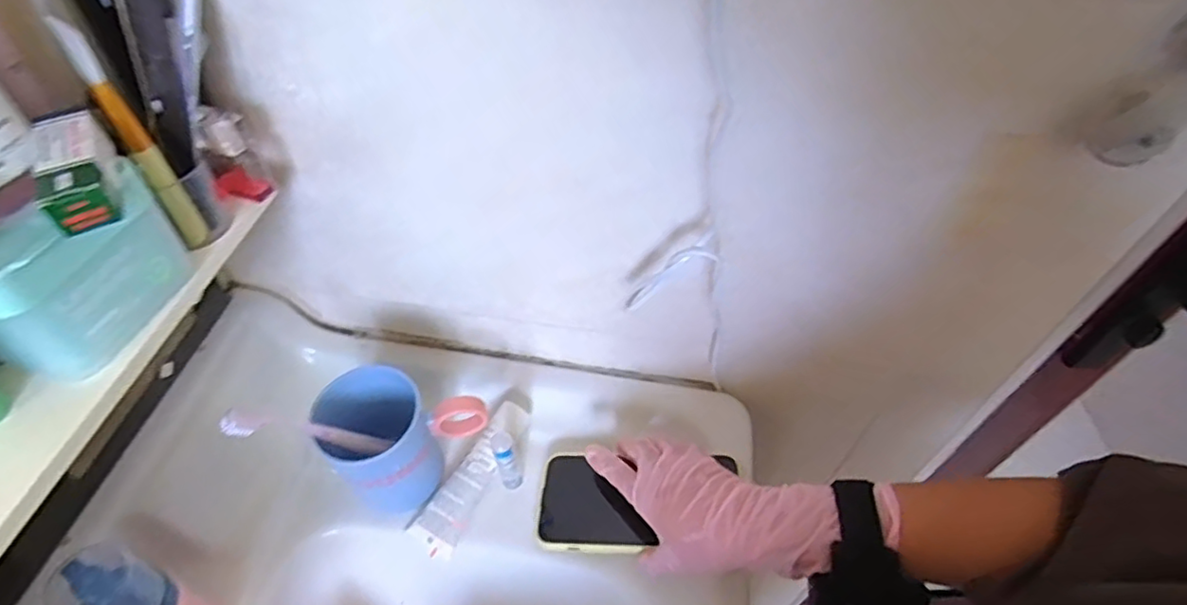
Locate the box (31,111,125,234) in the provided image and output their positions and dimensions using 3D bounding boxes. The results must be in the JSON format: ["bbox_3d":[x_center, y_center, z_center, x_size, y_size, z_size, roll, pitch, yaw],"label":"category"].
[{"bbox_3d":[-0.238,-0.061,0.288,0.025,0.019,0.069,-23,55,-20],"label":"box"}]

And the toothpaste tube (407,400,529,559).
[{"bbox_3d":[-0.099,0.145,0.527,0.042,0.022,0.129,26,67,18],"label":"toothpaste tube"}]

